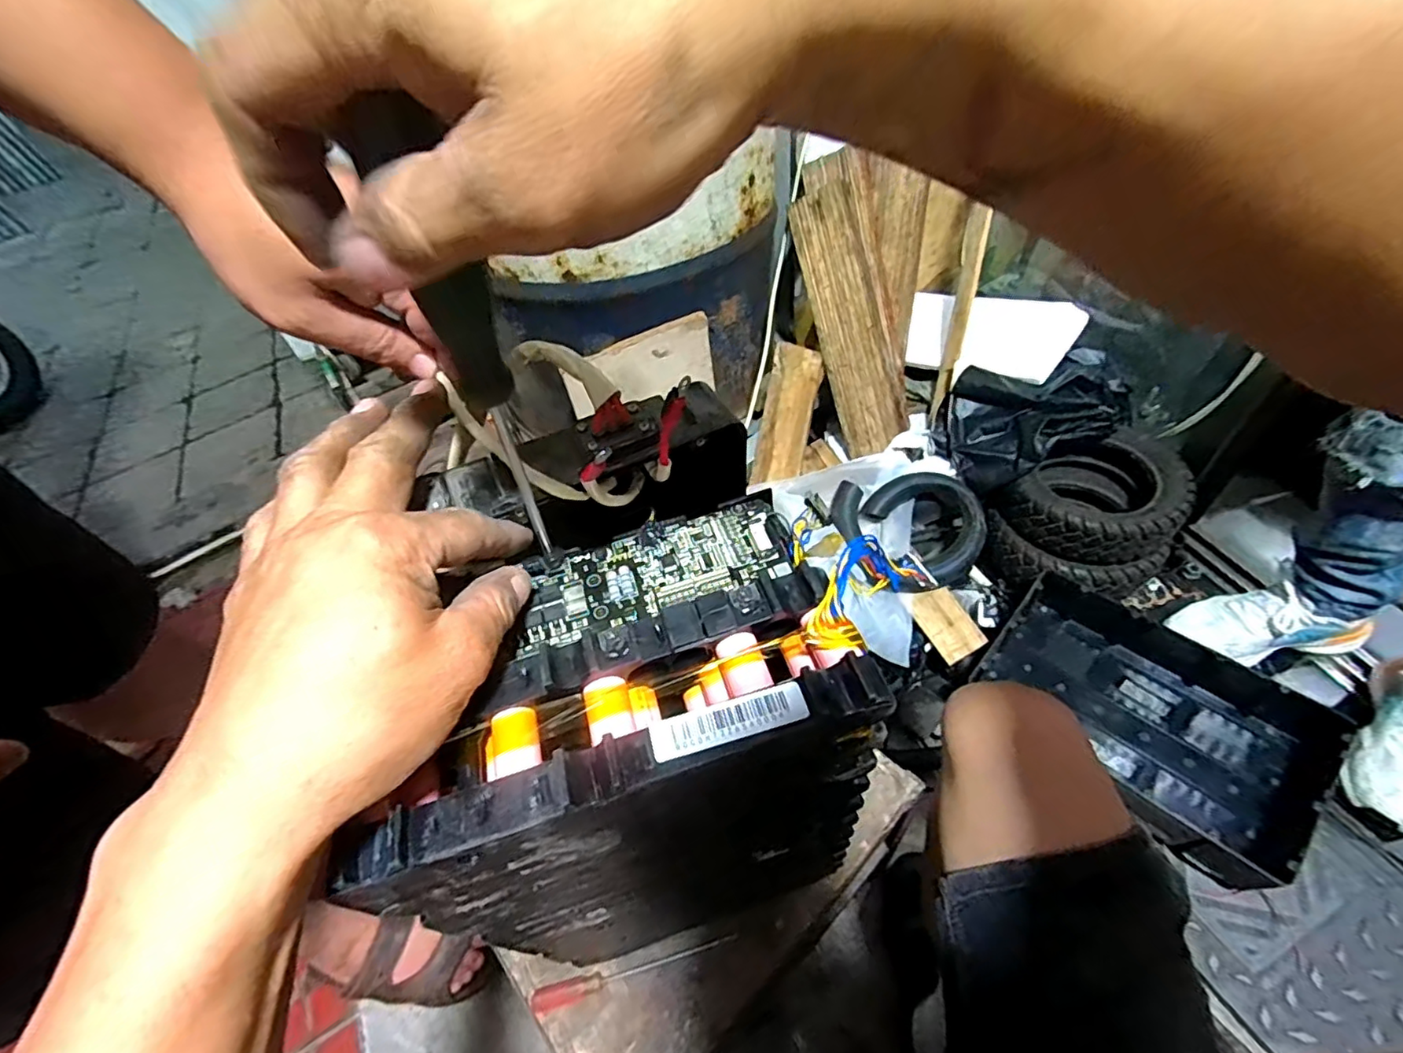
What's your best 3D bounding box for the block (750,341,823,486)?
[{"bbox_3d":[0.153,-0.192,1.060,0.078,0.247,0.062,17,17,19],"label":"block"}]

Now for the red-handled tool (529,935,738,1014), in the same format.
[{"bbox_3d":[-0.053,0.349,0.467,0.163,0.014,0.015,-14,49,-6],"label":"red-handled tool"}]

